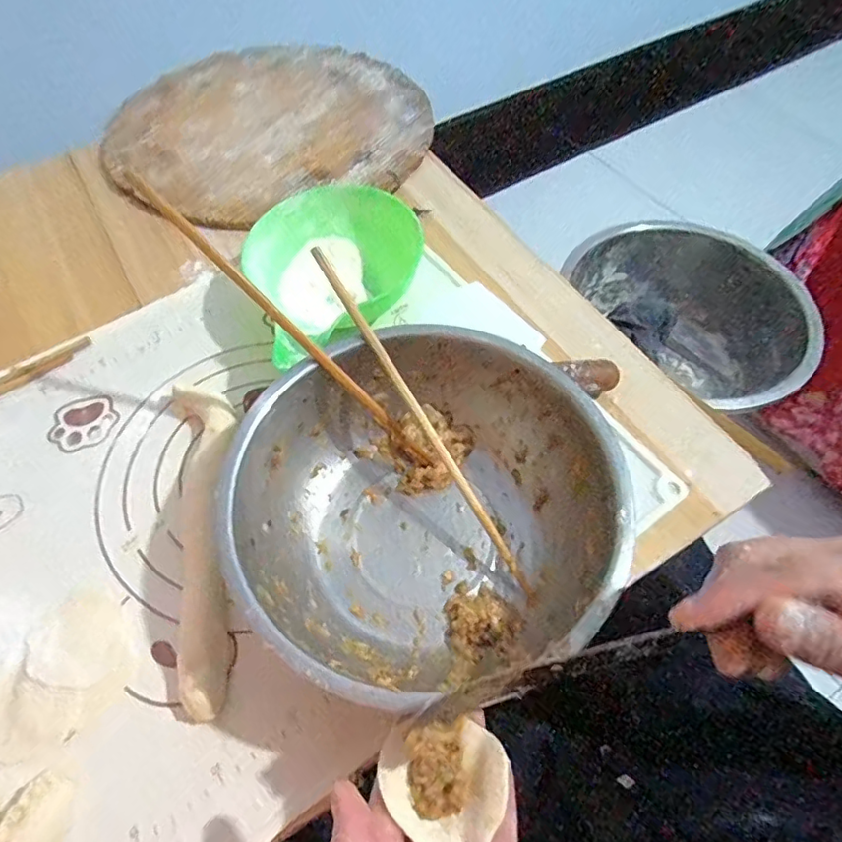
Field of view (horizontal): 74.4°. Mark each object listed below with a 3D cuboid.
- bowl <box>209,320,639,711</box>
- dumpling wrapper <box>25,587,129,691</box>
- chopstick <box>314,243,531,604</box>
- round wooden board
[{"bbox_3d":[0.000,0.050,0.352,0.221,0.082,0.213,0,58,0],"label":"bowl"},{"bbox_3d":[-0.210,0.133,0.339,0.055,0.004,0.057,-16,60,-10],"label":"dumpling wrapper"},{"bbox_3d":[-0.001,-0.002,0.362,0.007,0.008,0.263,-31,86,-18],"label":"chopstick"},{"bbox_3d":[-0.173,-0.341,0.630,0.349,0.014,0.310,-23,61,-14],"label":"round wooden board"}]

